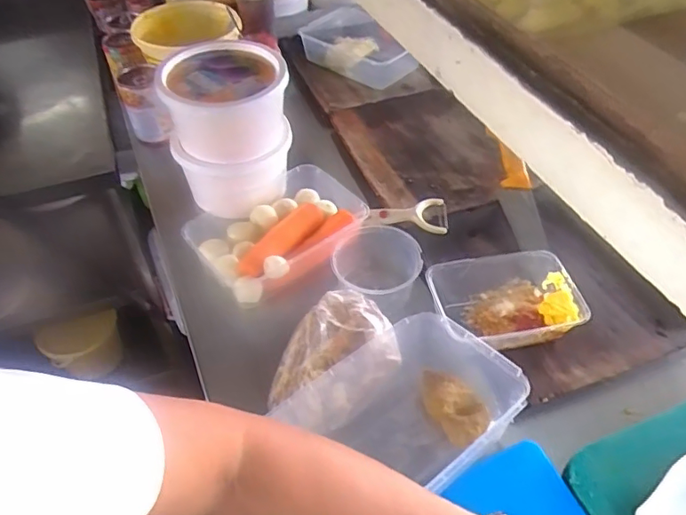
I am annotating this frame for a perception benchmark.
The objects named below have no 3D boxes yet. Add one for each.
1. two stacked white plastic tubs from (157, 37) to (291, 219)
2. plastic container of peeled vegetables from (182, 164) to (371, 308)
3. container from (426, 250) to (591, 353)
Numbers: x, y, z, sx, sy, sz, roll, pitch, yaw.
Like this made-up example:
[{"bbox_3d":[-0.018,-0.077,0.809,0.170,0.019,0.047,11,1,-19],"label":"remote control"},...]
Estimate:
[{"bbox_3d":[-0.161,-0.188,0.828,0.165,0.186,0.171,-8,47,-4],"label":"two stacked white plastic tubs"},{"bbox_3d":[-0.087,-0.038,0.789,0.243,0.049,0.171,-23,50,-17],"label":"plastic container of peeled vegetables"},{"bbox_3d":[0.199,0.056,0.696,0.174,0.050,0.118,-9,47,-5],"label":"container"}]

